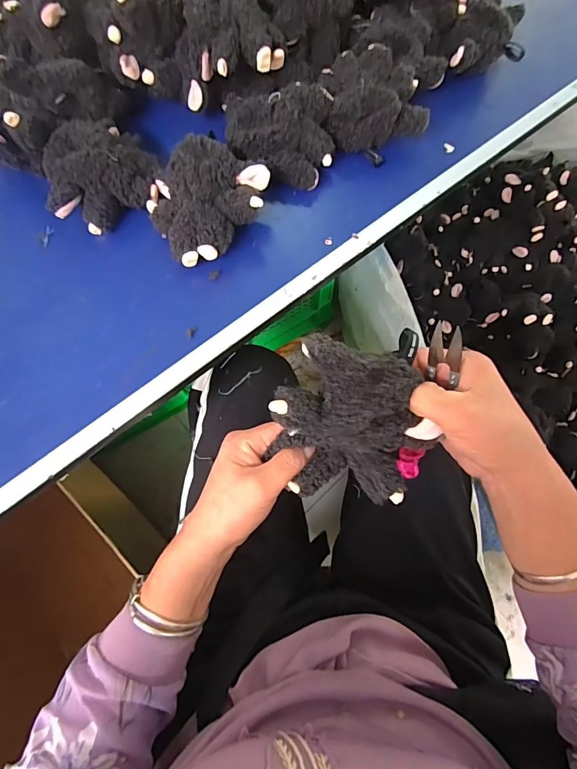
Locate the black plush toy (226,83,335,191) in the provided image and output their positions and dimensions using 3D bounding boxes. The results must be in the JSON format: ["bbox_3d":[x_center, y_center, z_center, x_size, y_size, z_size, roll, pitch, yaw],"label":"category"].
[{"bbox_3d":[-0.014,-0.279,0.445,0.128,0.062,0.098,9,72,3],"label":"black plush toy"}]

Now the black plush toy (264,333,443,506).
[{"bbox_3d":[0.048,0.032,0.310,0.123,0.050,0.134,2,112,6],"label":"black plush toy"}]

